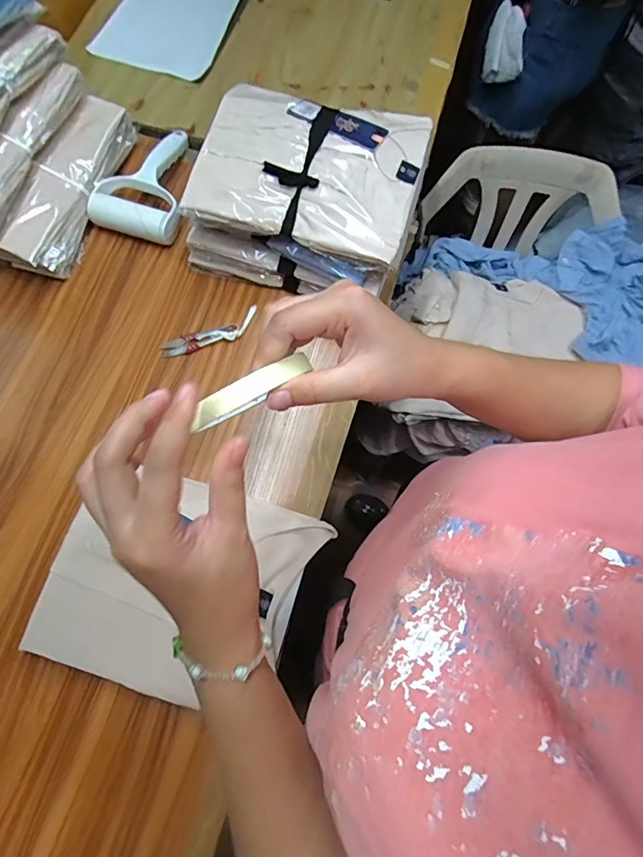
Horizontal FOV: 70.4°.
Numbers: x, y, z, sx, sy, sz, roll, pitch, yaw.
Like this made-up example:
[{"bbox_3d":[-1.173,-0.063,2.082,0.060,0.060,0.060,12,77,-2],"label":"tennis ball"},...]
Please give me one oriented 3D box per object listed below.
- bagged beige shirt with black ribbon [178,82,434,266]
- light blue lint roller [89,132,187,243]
[{"bbox_3d":[-0.013,-0.306,0.534,0.249,0.032,0.192,15,73,4],"label":"bagged beige shirt with black ribbon"},{"bbox_3d":[-0.233,-0.350,0.637,0.120,0.039,0.185,15,73,4],"label":"light blue lint roller"}]

